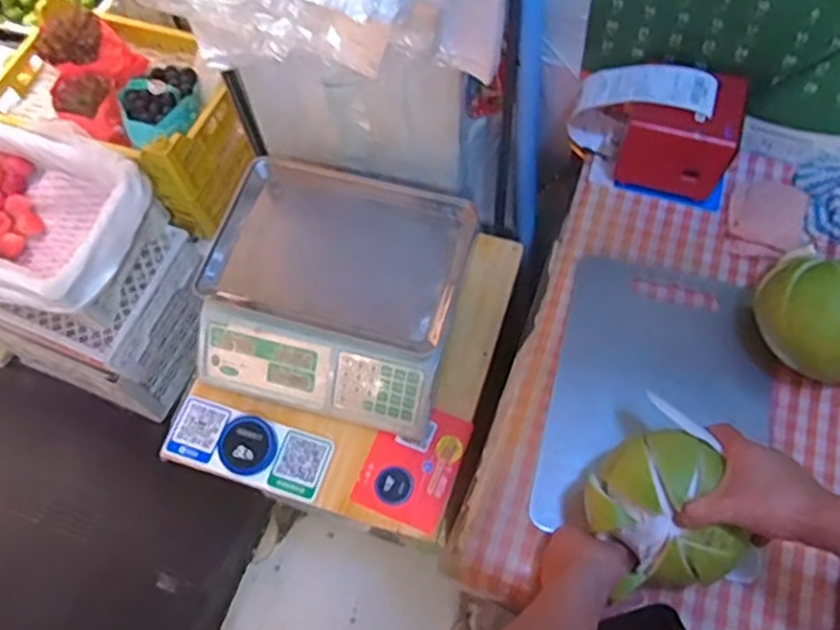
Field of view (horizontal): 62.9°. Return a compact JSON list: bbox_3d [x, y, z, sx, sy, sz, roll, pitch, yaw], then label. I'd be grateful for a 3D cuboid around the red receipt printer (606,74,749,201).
[{"bbox_3d":[0.313,-0.225,0.844,0.132,0.105,0.101,12,65,8],"label":"red receipt printer"}]

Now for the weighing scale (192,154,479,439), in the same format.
[{"bbox_3d":[-0.117,-0.035,0.946,0.336,0.119,0.311,13,66,9],"label":"weighing scale"}]

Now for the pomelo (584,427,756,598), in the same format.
[{"bbox_3d":[0.219,0.187,0.650,0.122,0.118,0.131,-10,64,-3],"label":"pomelo"}]

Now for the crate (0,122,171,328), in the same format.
[{"bbox_3d":[-0.710,-0.156,1.254,0.407,0.187,0.297,17,66,10],"label":"crate"}]

